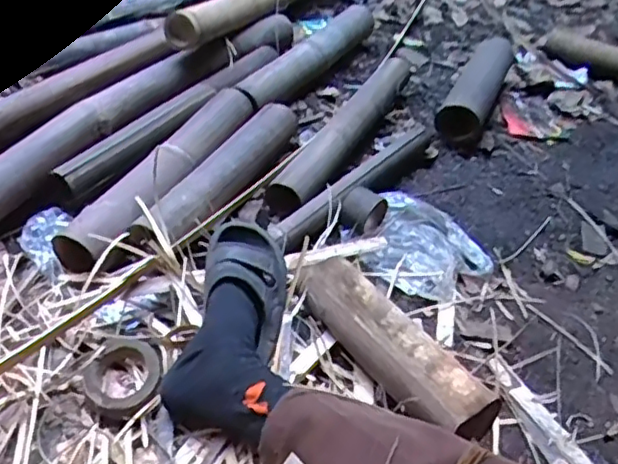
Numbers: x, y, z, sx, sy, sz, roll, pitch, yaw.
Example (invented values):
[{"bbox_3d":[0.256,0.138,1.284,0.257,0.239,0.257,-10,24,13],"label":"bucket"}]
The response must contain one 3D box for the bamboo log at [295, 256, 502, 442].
[{"bbox_3d":[0.095,0.139,0.784,0.083,0.077,0.300,-24,48,-27],"label":"bamboo log"}]

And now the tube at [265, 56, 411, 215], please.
[{"bbox_3d":[0.081,-0.211,1.174,0.078,0.062,0.532,20,44,19],"label":"tube"}]

